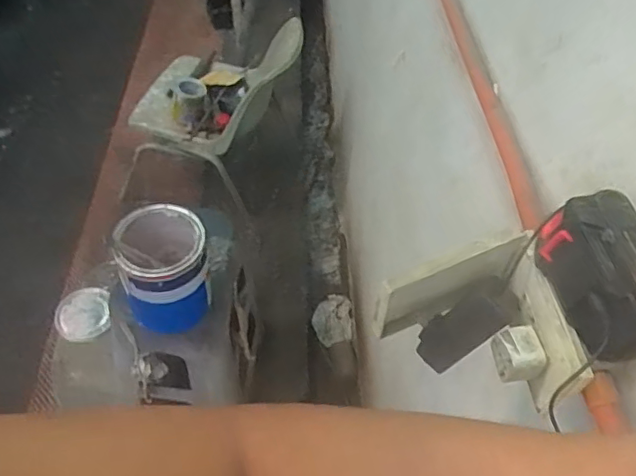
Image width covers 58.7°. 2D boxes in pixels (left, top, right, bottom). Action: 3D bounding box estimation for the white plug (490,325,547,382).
[{"bbox_3d":[0.159,0.093,0.450,0.031,0.029,0.034,-6,50,-10],"label":"white plug"}]

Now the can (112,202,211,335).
[{"bbox_3d":[-0.298,0.065,1.117,0.160,0.224,0.167,-5,50,-9],"label":"can"}]

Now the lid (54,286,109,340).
[{"bbox_3d":[-0.611,0.198,1.468,0.143,0.029,0.136,-1,65,2],"label":"lid"}]

